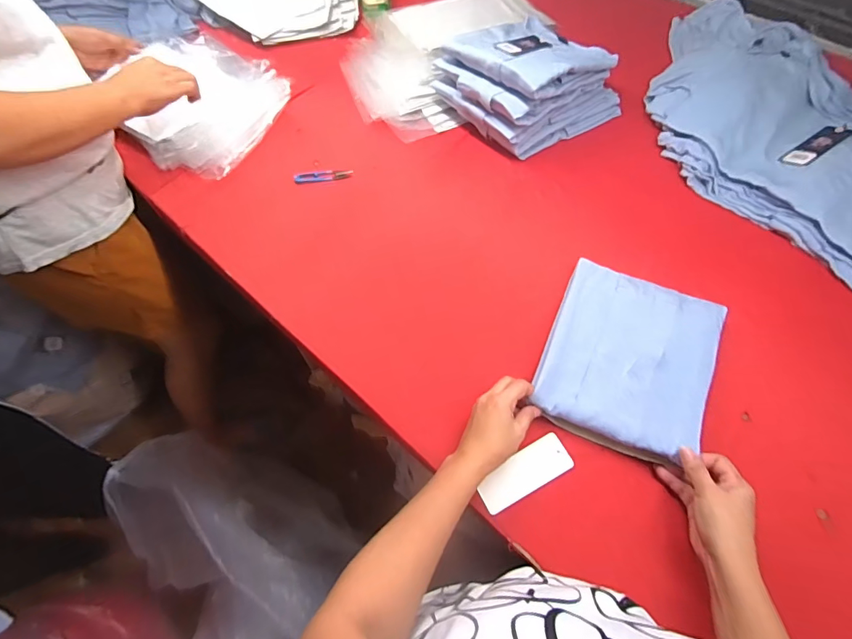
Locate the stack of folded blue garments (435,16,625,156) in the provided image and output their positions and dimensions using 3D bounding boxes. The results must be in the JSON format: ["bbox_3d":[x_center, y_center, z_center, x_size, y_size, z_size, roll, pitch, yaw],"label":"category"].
[{"bbox_3d":[0.194,-0.446,0.803,0.294,0.145,0.231,-29,63,-17],"label":"stack of folded blue garments"}]

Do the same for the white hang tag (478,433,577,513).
[{"bbox_3d":[0.121,0.189,0.537,0.119,0.006,0.048,-28,61,-8],"label":"white hang tag"}]

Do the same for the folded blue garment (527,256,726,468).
[{"bbox_3d":[0.265,0.044,0.569,0.197,0.034,0.236,24,62,13],"label":"folded blue garment"}]

